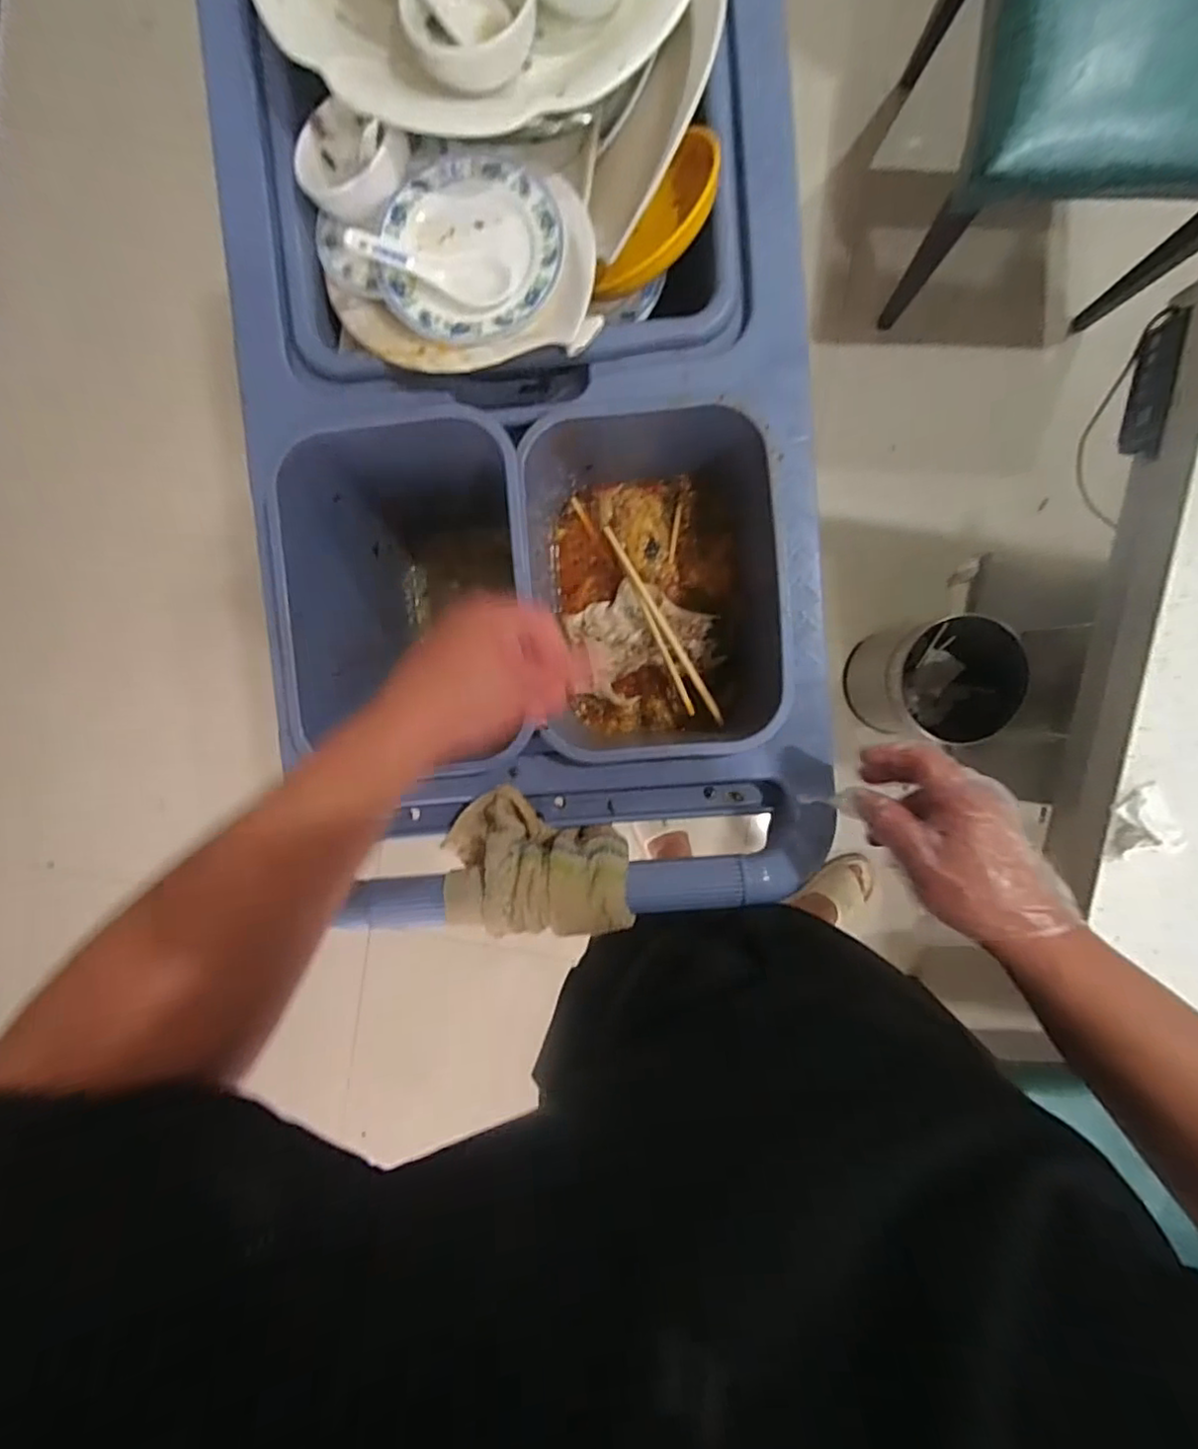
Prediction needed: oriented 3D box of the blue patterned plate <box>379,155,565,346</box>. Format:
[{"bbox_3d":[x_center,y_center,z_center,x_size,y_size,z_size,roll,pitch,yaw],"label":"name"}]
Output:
[{"bbox_3d":[-0.100,-0.381,0.503,0.142,0.018,0.146,0,95,3],"label":"blue patterned plate"}]

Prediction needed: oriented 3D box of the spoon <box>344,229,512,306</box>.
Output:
[{"bbox_3d":[-0.133,-0.361,0.498,0.122,0.027,0.039,8,96,-11],"label":"spoon"}]

